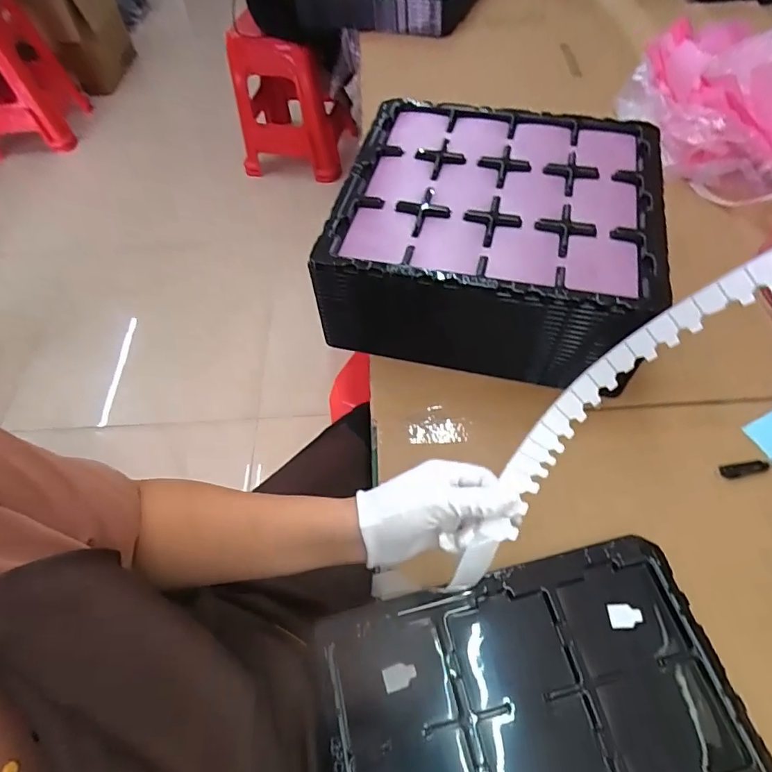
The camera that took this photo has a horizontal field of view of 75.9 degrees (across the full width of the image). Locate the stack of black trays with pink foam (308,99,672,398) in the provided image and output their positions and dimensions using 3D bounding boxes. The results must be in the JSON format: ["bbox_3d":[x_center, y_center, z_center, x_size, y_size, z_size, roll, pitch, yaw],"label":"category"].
[{"bbox_3d":[0.141,-0.198,0.659,0.375,0.150,0.345,10,60,10],"label":"stack of black trays with pink foam"}]

